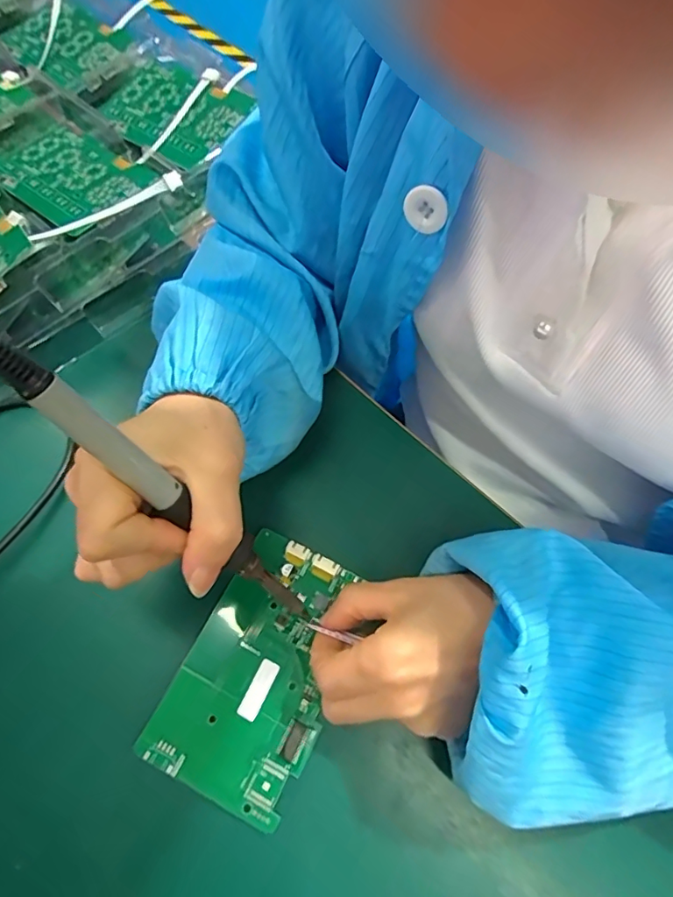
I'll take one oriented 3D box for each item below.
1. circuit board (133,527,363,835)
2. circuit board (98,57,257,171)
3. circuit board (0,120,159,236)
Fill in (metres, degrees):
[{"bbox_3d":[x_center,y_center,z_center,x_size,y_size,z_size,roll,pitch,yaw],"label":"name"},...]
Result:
[{"bbox_3d":[-0.039,0.118,0.275,0.080,0.009,0.130,25,66,10],"label":"circuit board"},{"bbox_3d":[-0.137,-0.280,0.418,0.128,0.006,0.078,37,81,20],"label":"circuit board"},{"bbox_3d":[-0.207,-0.212,0.388,0.148,0.007,0.082,36,68,22],"label":"circuit board"}]

